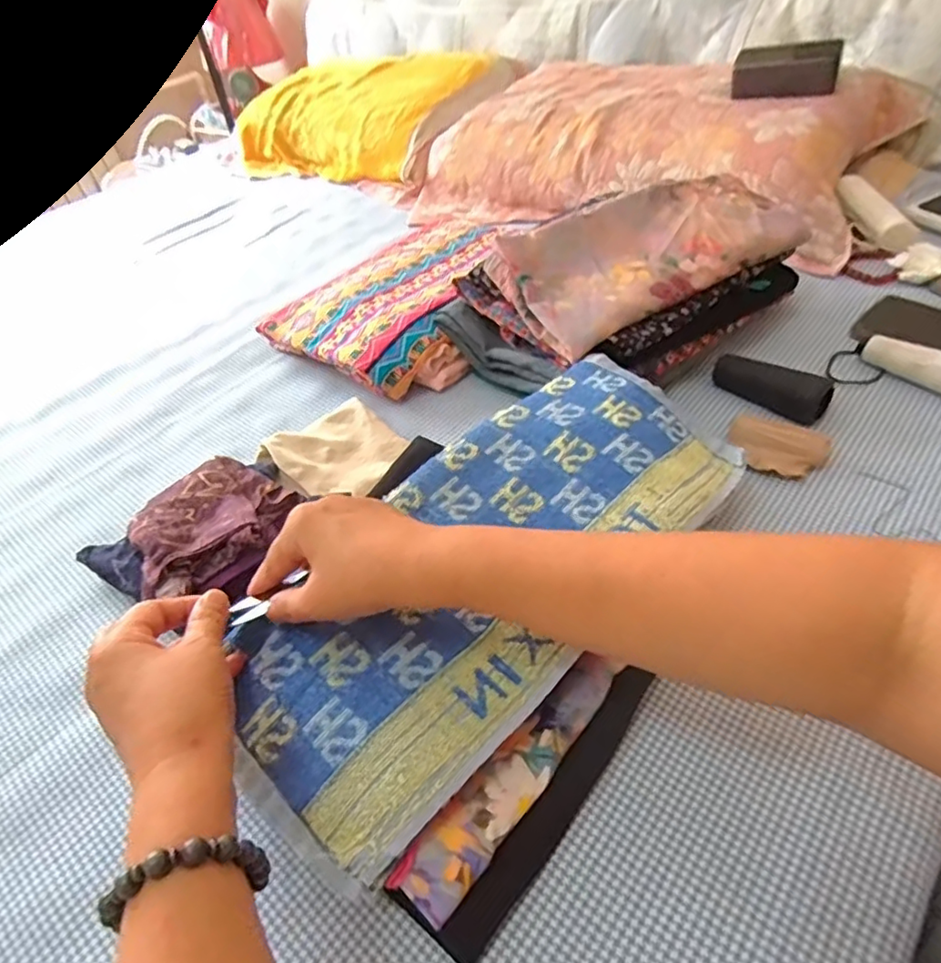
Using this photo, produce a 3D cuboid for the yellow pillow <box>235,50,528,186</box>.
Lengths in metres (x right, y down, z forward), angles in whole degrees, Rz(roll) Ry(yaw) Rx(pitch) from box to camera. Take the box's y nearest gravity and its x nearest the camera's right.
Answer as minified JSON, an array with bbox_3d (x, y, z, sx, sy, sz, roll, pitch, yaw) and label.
[{"bbox_3d":[-0.220,-0.758,1.231,0.615,0.160,0.316,22,50,28],"label":"yellow pillow"}]

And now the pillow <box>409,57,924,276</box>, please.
[{"bbox_3d":[0.250,-0.512,0.915,0.660,0.148,0.345,20,52,27],"label":"pillow"}]

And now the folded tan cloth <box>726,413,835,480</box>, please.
[{"bbox_3d":[0.267,-0.029,0.521,0.080,0.026,0.052,18,49,25],"label":"folded tan cloth"}]

